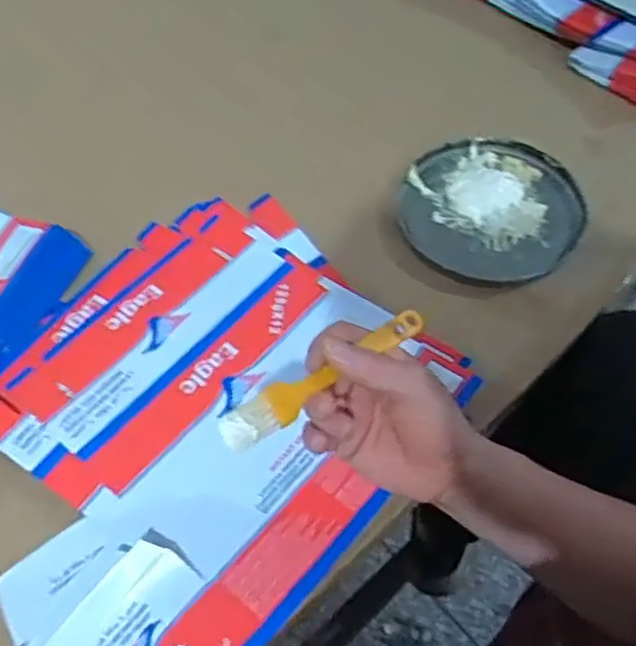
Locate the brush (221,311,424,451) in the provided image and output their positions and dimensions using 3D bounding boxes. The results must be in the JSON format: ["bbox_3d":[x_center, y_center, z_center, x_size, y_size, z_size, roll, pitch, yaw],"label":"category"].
[{"bbox_3d":[0.008,0.027,0.384,0.140,0.013,0.018,-30,61,-30],"label":"brush"}]

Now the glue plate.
[{"bbox_3d":[0.162,-0.110,0.654,0.165,0.008,0.169,-1,58,1],"label":"glue plate"}]

